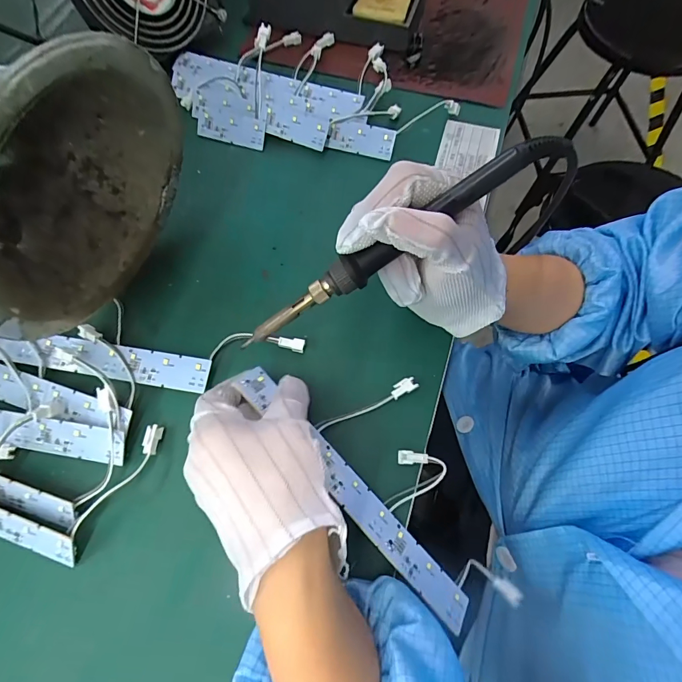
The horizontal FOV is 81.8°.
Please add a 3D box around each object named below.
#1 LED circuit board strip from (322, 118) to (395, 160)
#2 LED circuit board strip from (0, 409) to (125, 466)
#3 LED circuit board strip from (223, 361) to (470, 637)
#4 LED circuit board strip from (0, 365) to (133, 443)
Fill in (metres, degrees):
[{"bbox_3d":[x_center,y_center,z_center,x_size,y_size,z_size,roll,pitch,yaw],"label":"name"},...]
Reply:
[{"bbox_3d":[0.017,-0.183,0.355,0.061,0.004,0.025,15,114,7],"label":"LED circuit board strip"},{"bbox_3d":[-0.239,0.057,0.267,0.190,0.005,0.026,8,96,4],"label":"LED circuit board strip"},{"bbox_3d":[0.005,0.092,0.246,0.195,0.004,0.024,47,41,6],"label":"LED circuit board strip"},{"bbox_3d":[-0.236,0.030,0.277,0.193,0.006,0.023,17,88,7],"label":"LED circuit board strip"}]

